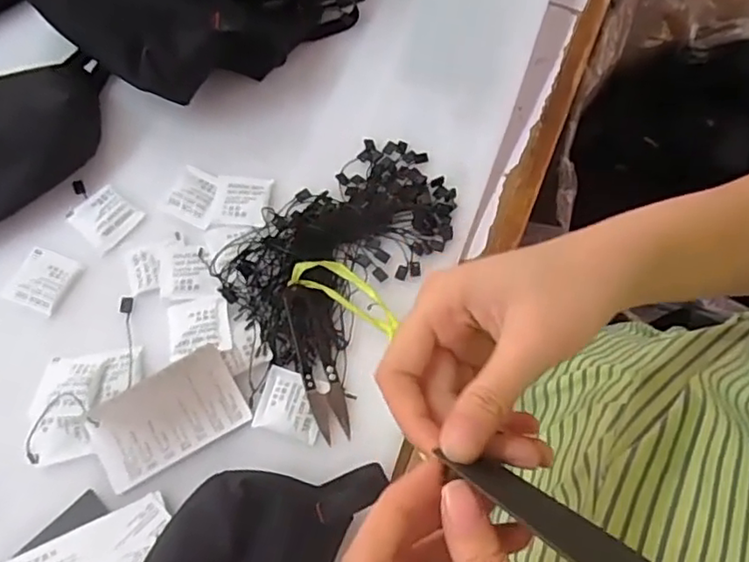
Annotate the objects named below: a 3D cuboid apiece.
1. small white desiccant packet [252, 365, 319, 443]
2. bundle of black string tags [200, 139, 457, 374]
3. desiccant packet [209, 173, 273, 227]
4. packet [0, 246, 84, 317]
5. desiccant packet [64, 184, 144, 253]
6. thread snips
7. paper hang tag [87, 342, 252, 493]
[{"bbox_3d":[-0.052,0.076,0.390,0.039,0.004,0.040,13,67,3],"label":"small white desiccant packet"},{"bbox_3d":[-0.018,-0.025,0.430,0.172,0.015,0.108,-37,73,-17],"label":"bundle of black string tags"},{"bbox_3d":[-0.094,-0.058,0.443,0.038,0.007,0.042,4,67,-1],"label":"desiccant packet"},{"bbox_3d":[-0.222,-0.001,0.416,0.038,0.004,0.040,22,68,6],"label":"packet"},{"bbox_3d":[-0.189,-0.045,0.438,0.042,0.004,0.038,36,70,12],"label":"desiccant packet"},{"bbox_3d":[-0.038,0.049,0.396,0.023,0.012,0.100,-13,68,-8],"label":"thread snips"},{"bbox_3d":[-0.127,0.082,0.383,0.088,0.005,0.055,-28,71,-14],"label":"paper hang tag"}]

